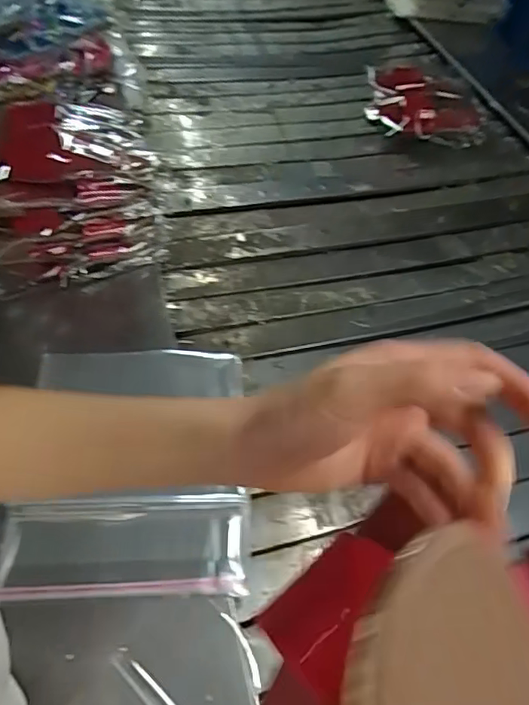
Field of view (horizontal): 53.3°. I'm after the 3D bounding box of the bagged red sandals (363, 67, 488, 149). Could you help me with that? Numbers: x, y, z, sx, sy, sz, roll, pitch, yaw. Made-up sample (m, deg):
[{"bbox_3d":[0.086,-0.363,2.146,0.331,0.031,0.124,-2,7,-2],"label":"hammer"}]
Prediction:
[{"bbox_3d":[0.340,-0.521,1.118,0.253,0.096,0.174,14,54,5],"label":"bagged red sandals"}]

